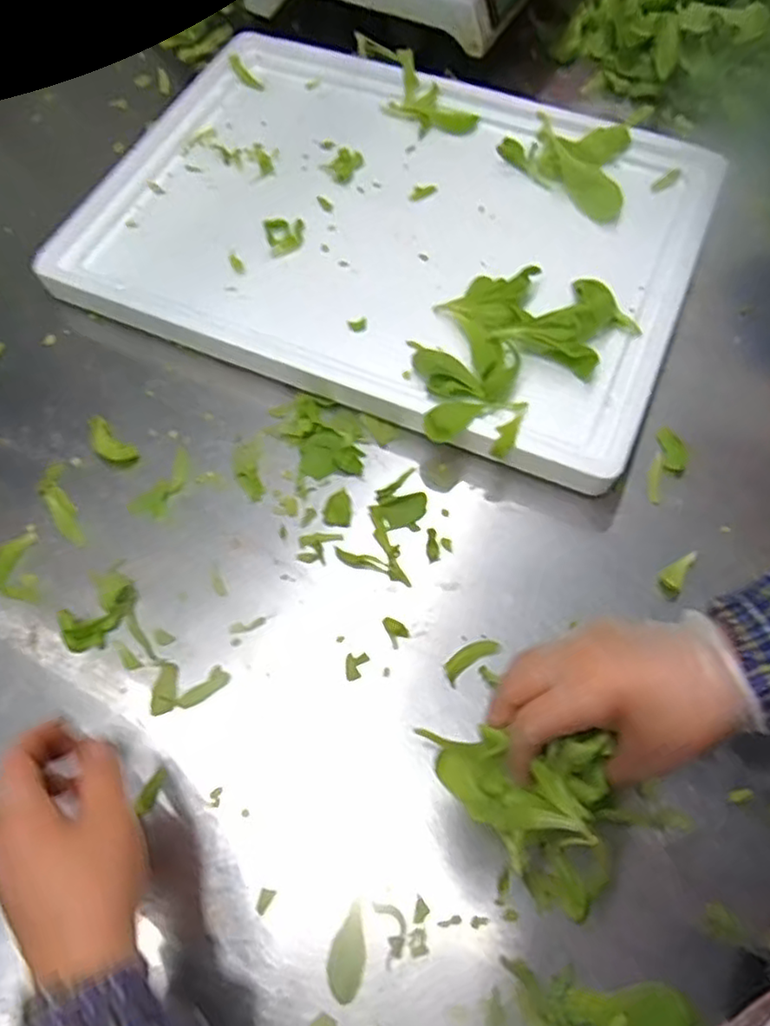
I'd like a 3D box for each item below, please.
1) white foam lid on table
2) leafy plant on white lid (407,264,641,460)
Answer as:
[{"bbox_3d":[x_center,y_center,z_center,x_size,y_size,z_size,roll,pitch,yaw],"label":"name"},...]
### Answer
[{"bbox_3d":[0.001,-0.270,0.621,0.535,0.038,0.386,24,69,12],"label":"white foam lid on table"},{"bbox_3d":[0.098,-0.136,0.552,0.209,0.033,0.133,-41,70,-17],"label":"leafy plant on white lid"}]

